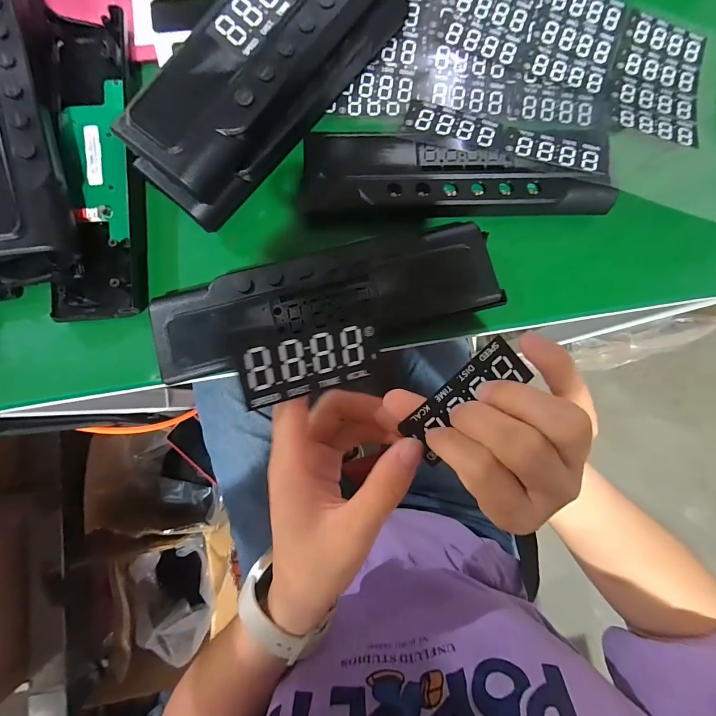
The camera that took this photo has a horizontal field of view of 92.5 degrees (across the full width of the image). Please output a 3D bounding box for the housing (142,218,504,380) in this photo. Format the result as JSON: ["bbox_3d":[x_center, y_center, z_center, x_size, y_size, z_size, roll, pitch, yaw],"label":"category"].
[{"bbox_3d":[-0.021,-0.041,0.256,0.244,0.033,0.065,-14,83,-4],"label":"housing"}]

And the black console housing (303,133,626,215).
[{"bbox_3d":[0.078,-0.138,0.271,0.237,0.024,0.064,3,83,-1],"label":"black console housing"}]

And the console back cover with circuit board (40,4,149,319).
[{"bbox_3d":[-0.207,-0.150,0.272,0.066,0.030,0.239,-5,83,-2],"label":"console back cover with circuit board"}]

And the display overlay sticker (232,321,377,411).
[{"bbox_3d":[-0.023,0.002,0.181,0.074,0.004,0.033,-12,99,-19],"label":"display overlay sticker"}]

